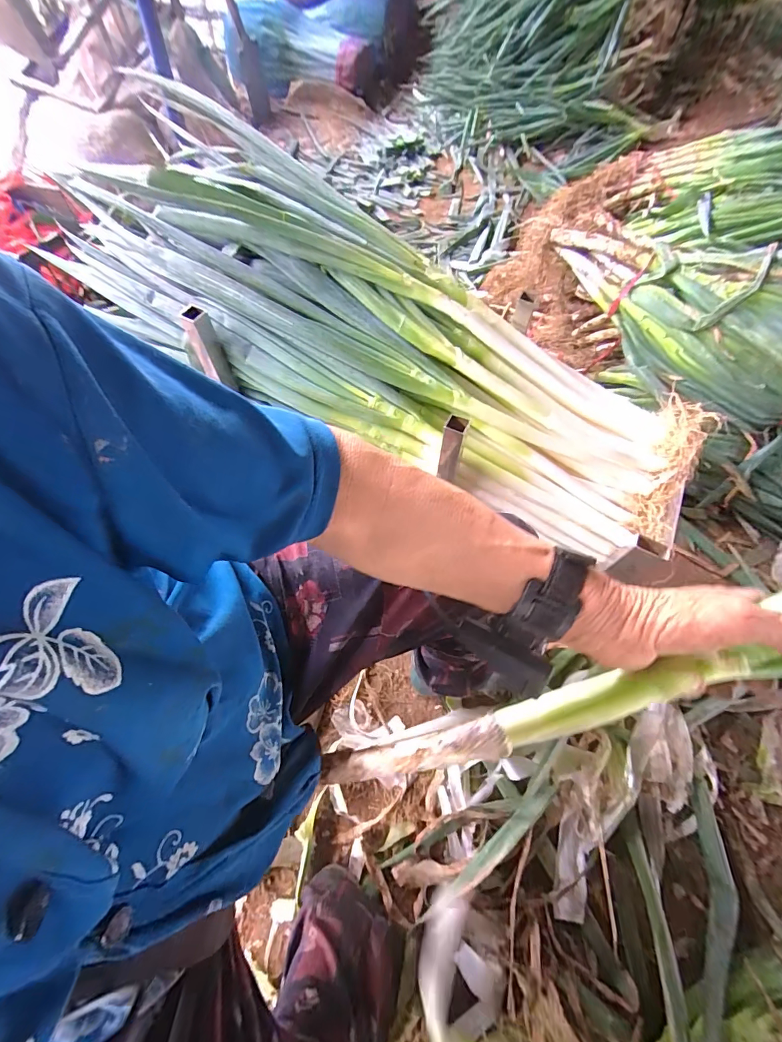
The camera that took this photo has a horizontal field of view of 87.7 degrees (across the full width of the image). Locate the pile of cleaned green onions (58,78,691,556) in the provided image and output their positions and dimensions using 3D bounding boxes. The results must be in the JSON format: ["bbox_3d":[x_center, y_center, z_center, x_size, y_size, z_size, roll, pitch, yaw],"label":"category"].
[{"bbox_3d":[0.020,-0.296,0.583,0.898,0.103,0.283,30,66,-2],"label":"pile of cleaned green onions"}]

